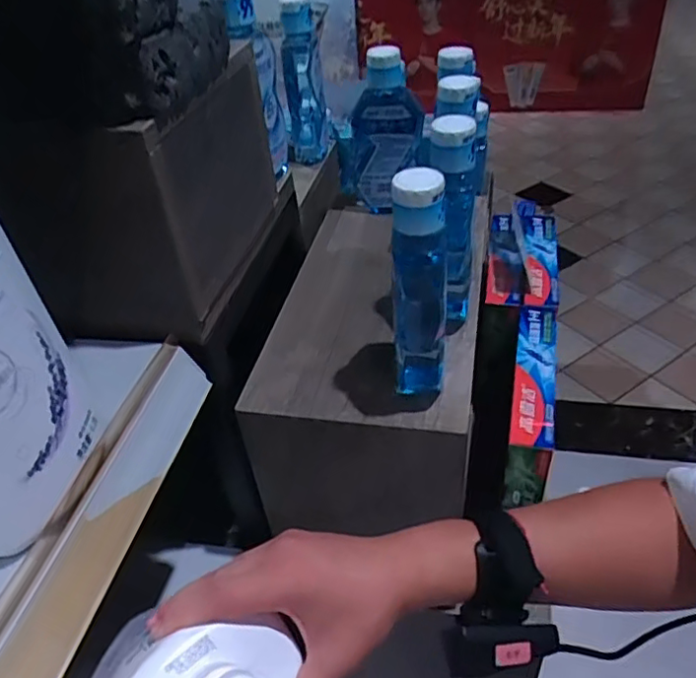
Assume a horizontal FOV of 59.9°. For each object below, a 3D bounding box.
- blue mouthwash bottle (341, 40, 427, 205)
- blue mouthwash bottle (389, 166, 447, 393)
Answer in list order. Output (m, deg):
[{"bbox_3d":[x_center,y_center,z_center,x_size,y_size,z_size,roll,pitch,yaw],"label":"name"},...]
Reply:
[{"bbox_3d":[0.037,-0.249,0.720,0.096,0.185,0.057,-6,40,1],"label":"blue mouthwash bottle"},{"bbox_3d":[0.055,-0.034,0.470,0.041,0.190,0.039,1,41,8],"label":"blue mouthwash bottle"}]

